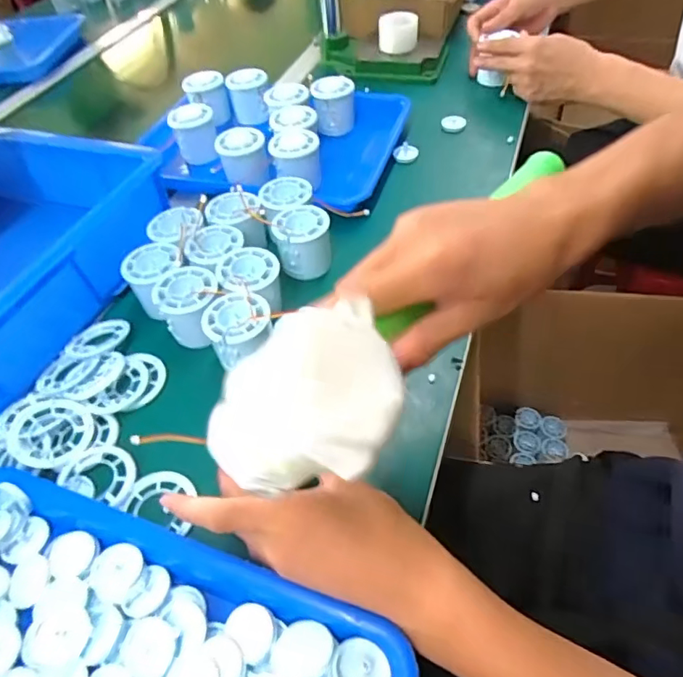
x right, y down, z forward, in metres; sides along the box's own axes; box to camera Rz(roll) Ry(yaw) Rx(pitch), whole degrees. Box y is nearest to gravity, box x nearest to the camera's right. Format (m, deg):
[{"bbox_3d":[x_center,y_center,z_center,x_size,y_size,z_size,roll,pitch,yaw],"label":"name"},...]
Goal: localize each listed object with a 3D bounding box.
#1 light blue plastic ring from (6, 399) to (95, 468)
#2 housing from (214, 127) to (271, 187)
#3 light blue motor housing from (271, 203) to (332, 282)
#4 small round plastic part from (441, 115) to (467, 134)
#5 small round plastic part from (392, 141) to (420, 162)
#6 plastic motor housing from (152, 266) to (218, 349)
[{"bbox_3d":[-0.234,0.074,0.404,0.068,0.011,0.058,2,50,9],"label":"light blue plastic ring"},{"bbox_3d":[-0.116,-0.213,0.601,0.055,0.048,0.058,-4,50,4],"label":"housing"},{"bbox_3d":[-0.038,-0.096,0.515,0.055,0.058,0.053,-14,44,-7],"label":"light blue motor housing"},{"bbox_3d":[0.152,-0.291,0.690,0.034,0.010,0.034,6,51,12],"label":"small round plastic part"},{"bbox_3d":[0.081,-0.235,0.644,0.030,0.013,0.028,-4,50,4],"label":"small round plastic part"},{"bbox_3d":[-0.134,-0.027,0.458,0.056,0.051,0.058,-4,44,4],"label":"plastic motor housing"}]

